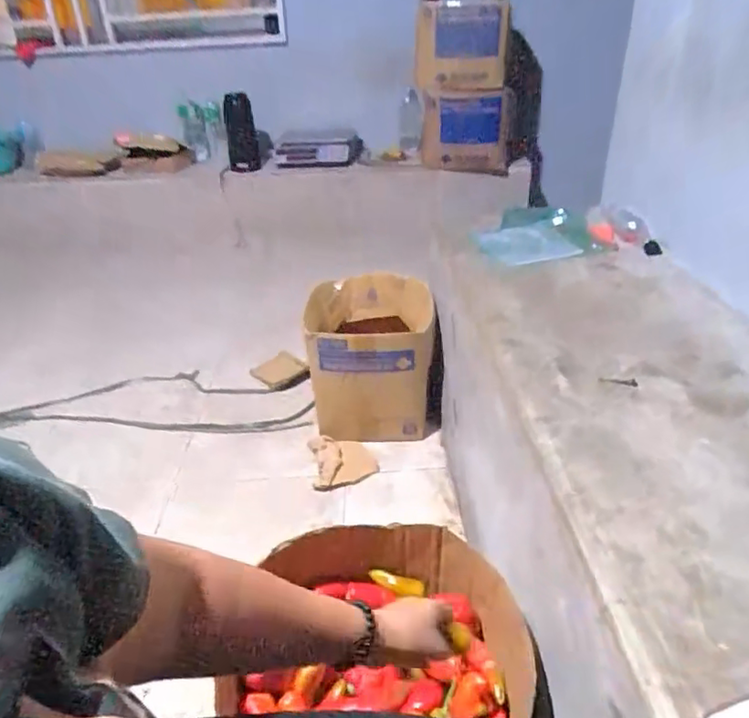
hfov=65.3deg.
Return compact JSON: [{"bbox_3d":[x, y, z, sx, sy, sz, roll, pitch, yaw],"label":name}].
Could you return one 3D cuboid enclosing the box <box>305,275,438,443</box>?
[{"bbox_3d":[-0.010,-0.006,1.535,0.316,0.294,0.349,-3,32,1],"label":"box"}]

